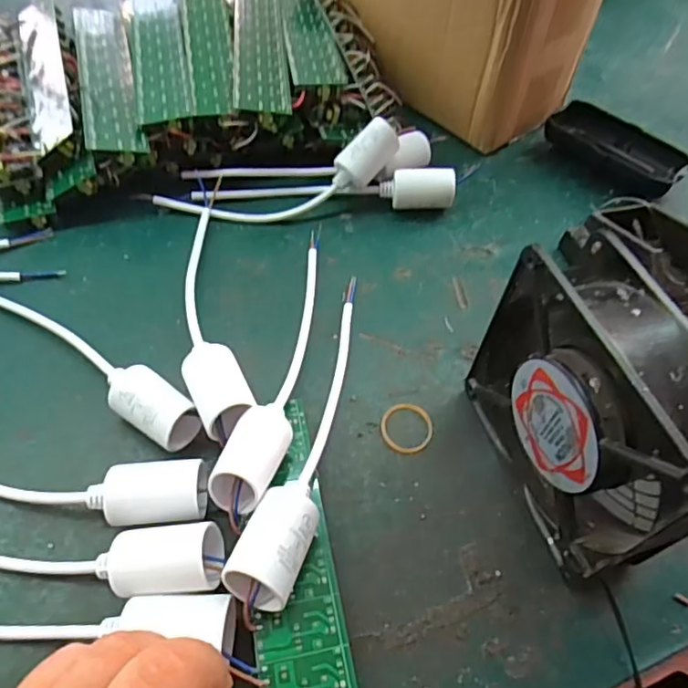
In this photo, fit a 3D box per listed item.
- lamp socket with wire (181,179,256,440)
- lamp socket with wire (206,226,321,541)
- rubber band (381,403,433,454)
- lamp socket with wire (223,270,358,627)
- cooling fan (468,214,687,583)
[{"bbox_3d":[-0.081,-0.032,0.350,0.031,0.037,0.209,-7,55,-10],"label":"lamp socket with wire"},{"bbox_3d":[-0.028,-0.002,0.326,0.027,0.044,0.210,12,54,4],"label":"lamp socket with wire"},{"bbox_3d":[0.035,0.046,0.323,0.029,0.004,0.031,2,54,-3],"label":"rubber band"},{"bbox_3d":[-0.012,0.032,0.301,0.029,0.045,0.204,13,54,5],"label":"lamp socket with wire"},{"bbox_3d":[0.110,0.032,0.265,0.039,0.123,0.121,-13,56,-14],"label":"cooling fan"}]

